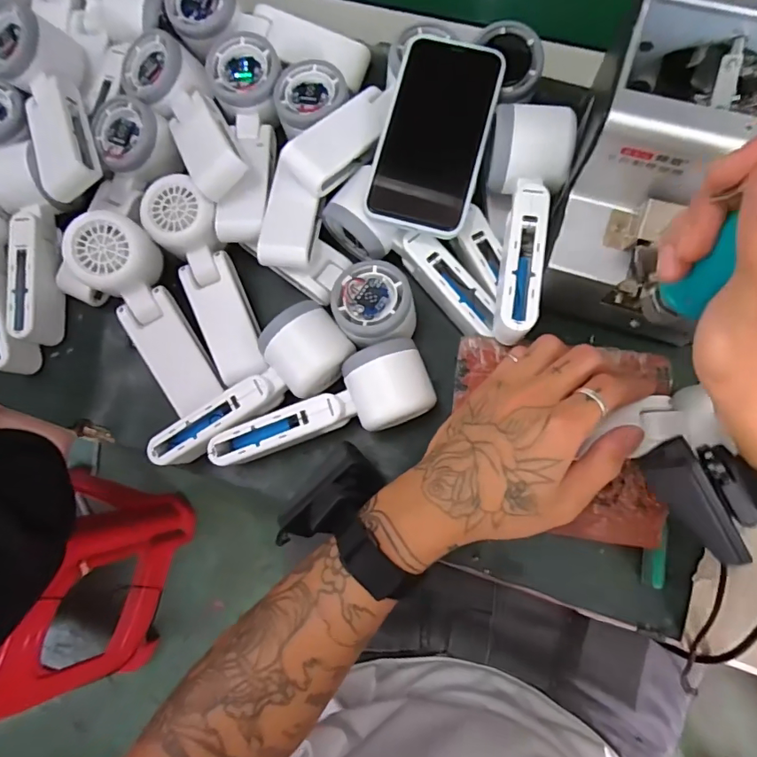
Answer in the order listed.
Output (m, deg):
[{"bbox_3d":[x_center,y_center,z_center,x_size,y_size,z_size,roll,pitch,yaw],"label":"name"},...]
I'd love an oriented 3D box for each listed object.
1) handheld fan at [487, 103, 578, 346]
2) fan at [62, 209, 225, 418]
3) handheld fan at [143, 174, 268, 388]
[{"bbox_3d":[0.099,-0.103,0.348,0.051,0.049,0.155,7,81,6],"label":"handheld fan"},{"bbox_3d":[-0.177,-0.049,0.386,0.054,0.041,0.158,-27,103,-2],"label":"fan"},{"bbox_3d":[-0.135,-0.076,0.391,0.050,0.040,0.162,-20,102,-1],"label":"handheld fan"}]

